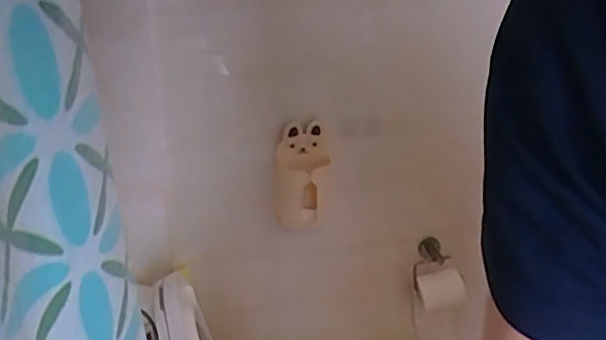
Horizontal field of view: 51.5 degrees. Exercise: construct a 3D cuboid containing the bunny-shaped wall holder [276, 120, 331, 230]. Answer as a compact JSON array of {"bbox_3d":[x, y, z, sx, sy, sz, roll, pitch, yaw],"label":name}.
[{"bbox_3d":[-0.001,0.024,1.496,0.123,0.259,0.052,-1,22,-2],"label":"bunny-shaped wall holder"}]

